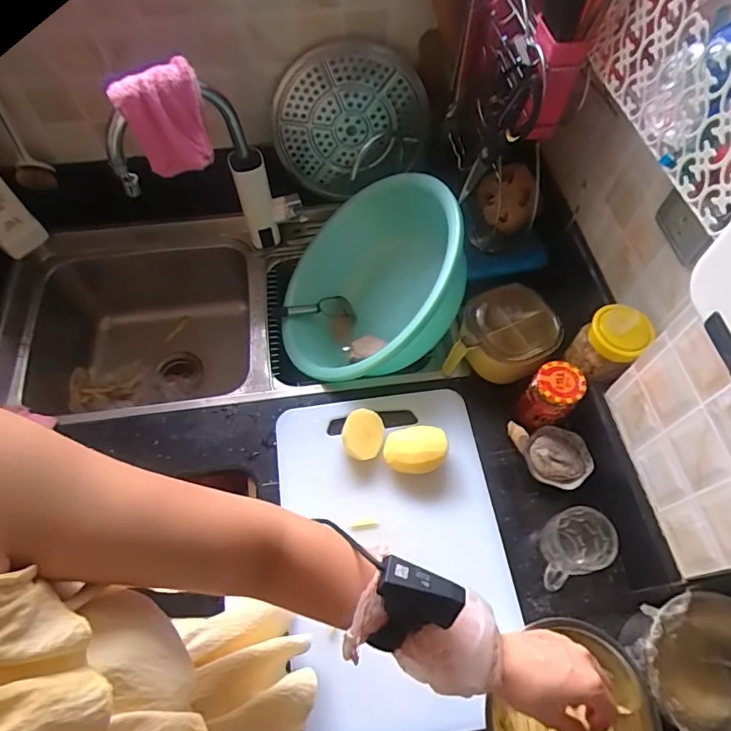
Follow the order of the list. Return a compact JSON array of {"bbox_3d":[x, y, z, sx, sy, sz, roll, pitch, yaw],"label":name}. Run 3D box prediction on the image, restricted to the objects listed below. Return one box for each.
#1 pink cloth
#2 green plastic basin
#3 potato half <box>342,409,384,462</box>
[{"bbox_3d":[-0.270,-0.334,0.681,0.105,0.124,0.052,-29,64,-15],"label":"pink cloth"},{"bbox_3d":[0.016,-0.143,0.884,0.399,0.132,0.393,-25,52,37],"label":"green plastic basin"},{"bbox_3d":[-0.003,0.105,0.723,0.056,0.061,0.064,9,61,5],"label":"potato half"}]

